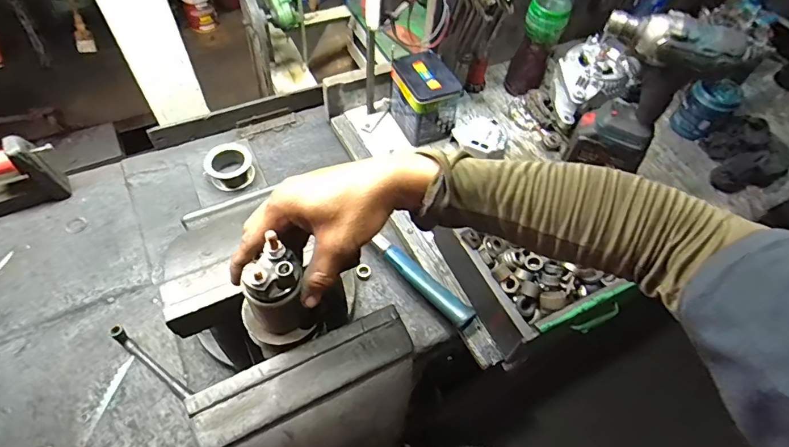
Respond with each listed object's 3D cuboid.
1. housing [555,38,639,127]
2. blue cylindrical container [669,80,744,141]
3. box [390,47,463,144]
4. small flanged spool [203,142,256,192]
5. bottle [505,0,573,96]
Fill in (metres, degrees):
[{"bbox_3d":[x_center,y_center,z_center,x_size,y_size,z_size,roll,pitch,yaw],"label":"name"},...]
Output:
[{"bbox_3d":[0.391,-0.294,0.870,0.162,0.098,0.118,-22,60,-18],"label":"housing"},{"bbox_3d":[0.644,-0.241,0.893,0.085,0.107,0.085,2,56,-3],"label":"blue cylindrical container"},{"bbox_3d":[0.058,-0.244,0.849,0.091,0.123,0.125,-20,60,-17],"label":"box"},{"bbox_3d":[-0.241,-0.082,0.635,0.065,0.044,0.056,-17,59,-16],"label":"small flanged spool"},{"bbox_3d":[0.294,-0.378,0.871,0.080,0.263,0.072,20,57,9],"label":"bottle"}]

